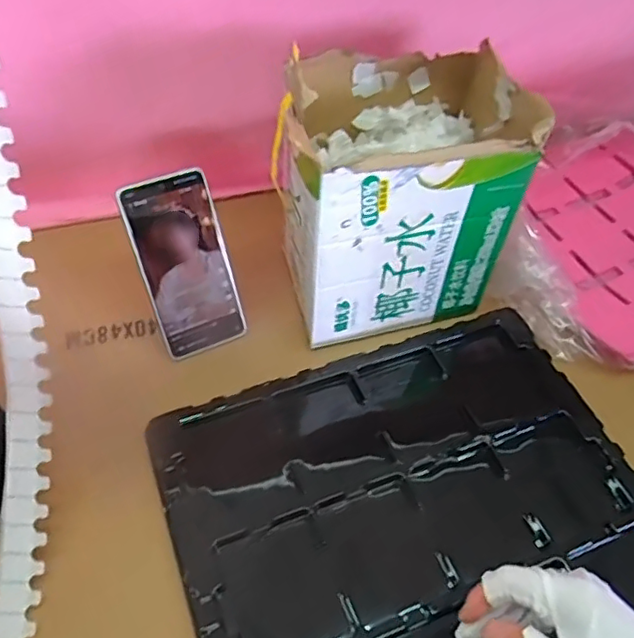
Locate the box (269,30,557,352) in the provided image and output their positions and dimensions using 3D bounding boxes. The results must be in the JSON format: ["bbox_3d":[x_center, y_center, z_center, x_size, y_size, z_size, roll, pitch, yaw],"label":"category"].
[{"bbox_3d":[0.062,-0.119,0.555,0.200,0.207,0.165,-12,55,-13],"label":"box"}]

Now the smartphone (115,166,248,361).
[{"bbox_3d":[-0.118,-0.046,0.543,0.079,0.166,0.011,-22,27,-20],"label":"smartphone"}]

